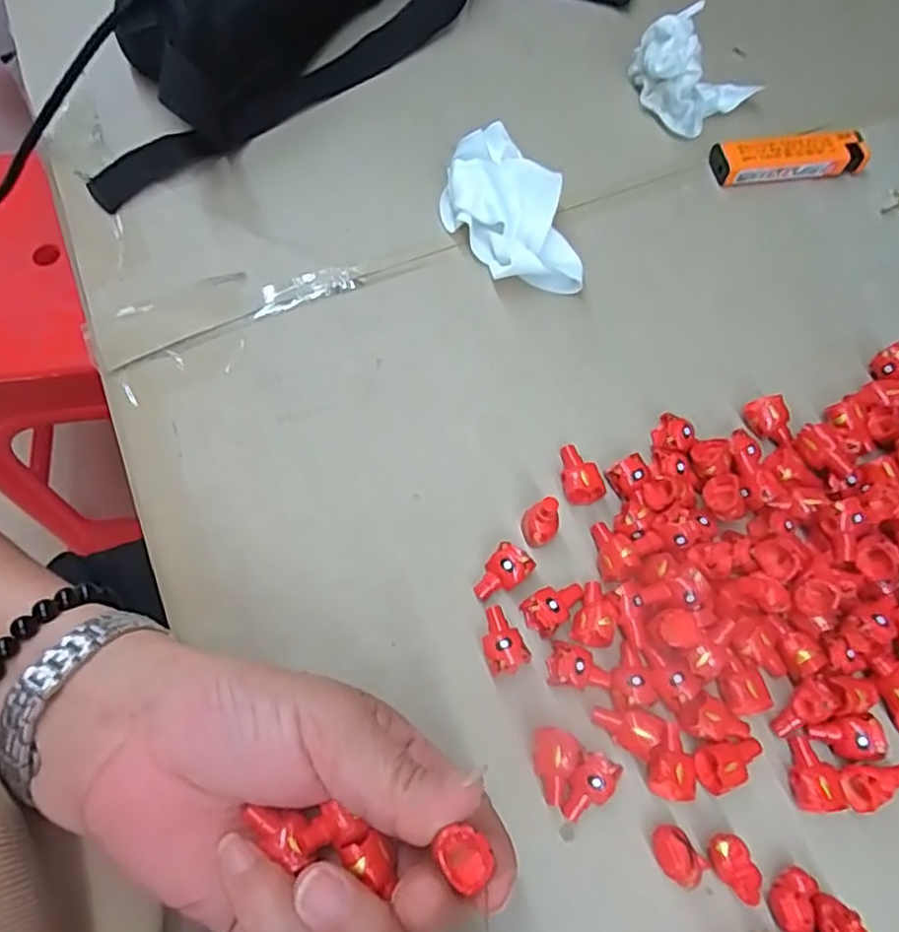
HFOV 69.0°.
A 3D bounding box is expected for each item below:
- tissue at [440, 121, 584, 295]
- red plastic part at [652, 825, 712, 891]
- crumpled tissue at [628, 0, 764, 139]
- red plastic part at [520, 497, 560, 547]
[{"bbox_3d":[0.030,-0.123,0.321,0.049,0.031,0.091,-30,72,-12],"label":"tissue"},{"bbox_3d":[0.081,0.139,0.234,0.014,0.013,0.020,-38,74,-14],"label":"red plastic part"},{"bbox_3d":[0.135,-0.220,0.360,0.053,0.040,0.054,-35,73,-13],"label":"crumpled tissue"},{"bbox_3d":[0.038,0.024,0.269,0.014,0.024,0.013,0,69,-1],"label":"red plastic part"}]

